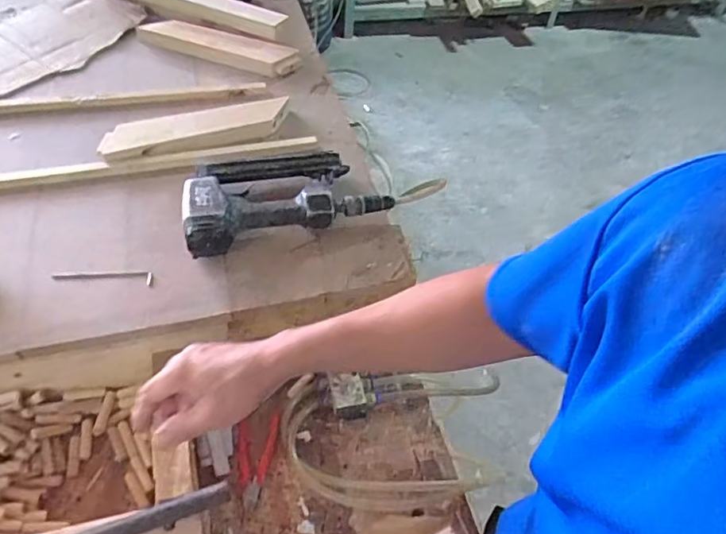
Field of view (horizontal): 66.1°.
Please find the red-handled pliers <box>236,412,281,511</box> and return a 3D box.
[{"bbox_3d":[-0.136,0.233,0.691,0.052,0.018,0.120,7,48,0],"label":"red-handled pliers"}]

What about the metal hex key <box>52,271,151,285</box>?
[{"bbox_3d":[-0.328,0.012,0.702,0.122,0.004,0.018,1,49,-5],"label":"metal hex key"}]

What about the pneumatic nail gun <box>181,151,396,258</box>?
[{"bbox_3d":[-0.116,-0.104,0.786,0.274,0.064,0.149,-13,52,-17],"label":"pneumatic nail gun"}]

